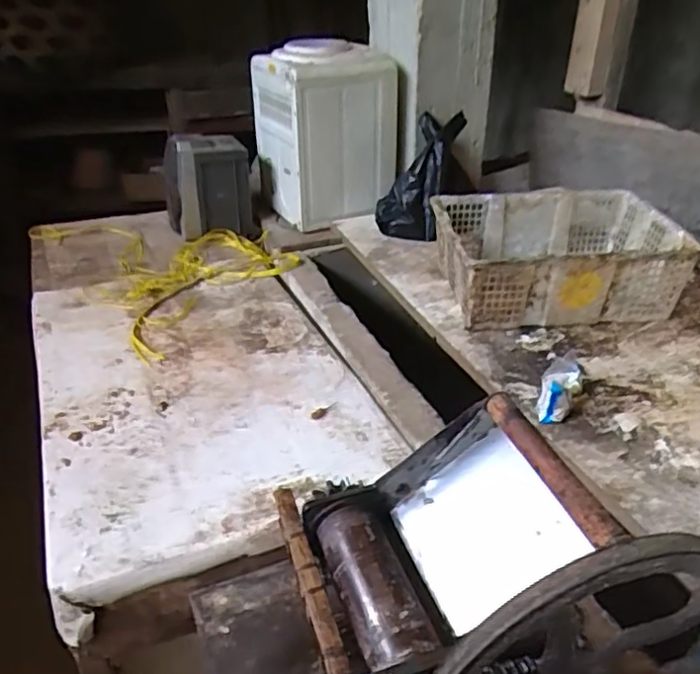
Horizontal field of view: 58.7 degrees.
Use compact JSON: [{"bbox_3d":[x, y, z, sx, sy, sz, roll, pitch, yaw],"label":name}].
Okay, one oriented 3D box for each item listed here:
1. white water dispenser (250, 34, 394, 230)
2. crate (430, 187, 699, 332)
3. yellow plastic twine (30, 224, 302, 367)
[{"bbox_3d":[-0.067,-0.556,1.715,0.325,0.430,0.299,-12,34,-18],"label":"white water dispenser"},{"bbox_3d":[0.438,-0.167,1.359,0.475,0.184,0.342,-3,32,-4],"label":"crate"},{"bbox_3d":[-0.454,-0.199,1.618,0.502,0.064,0.803,-23,38,-32],"label":"yellow plastic twine"}]

